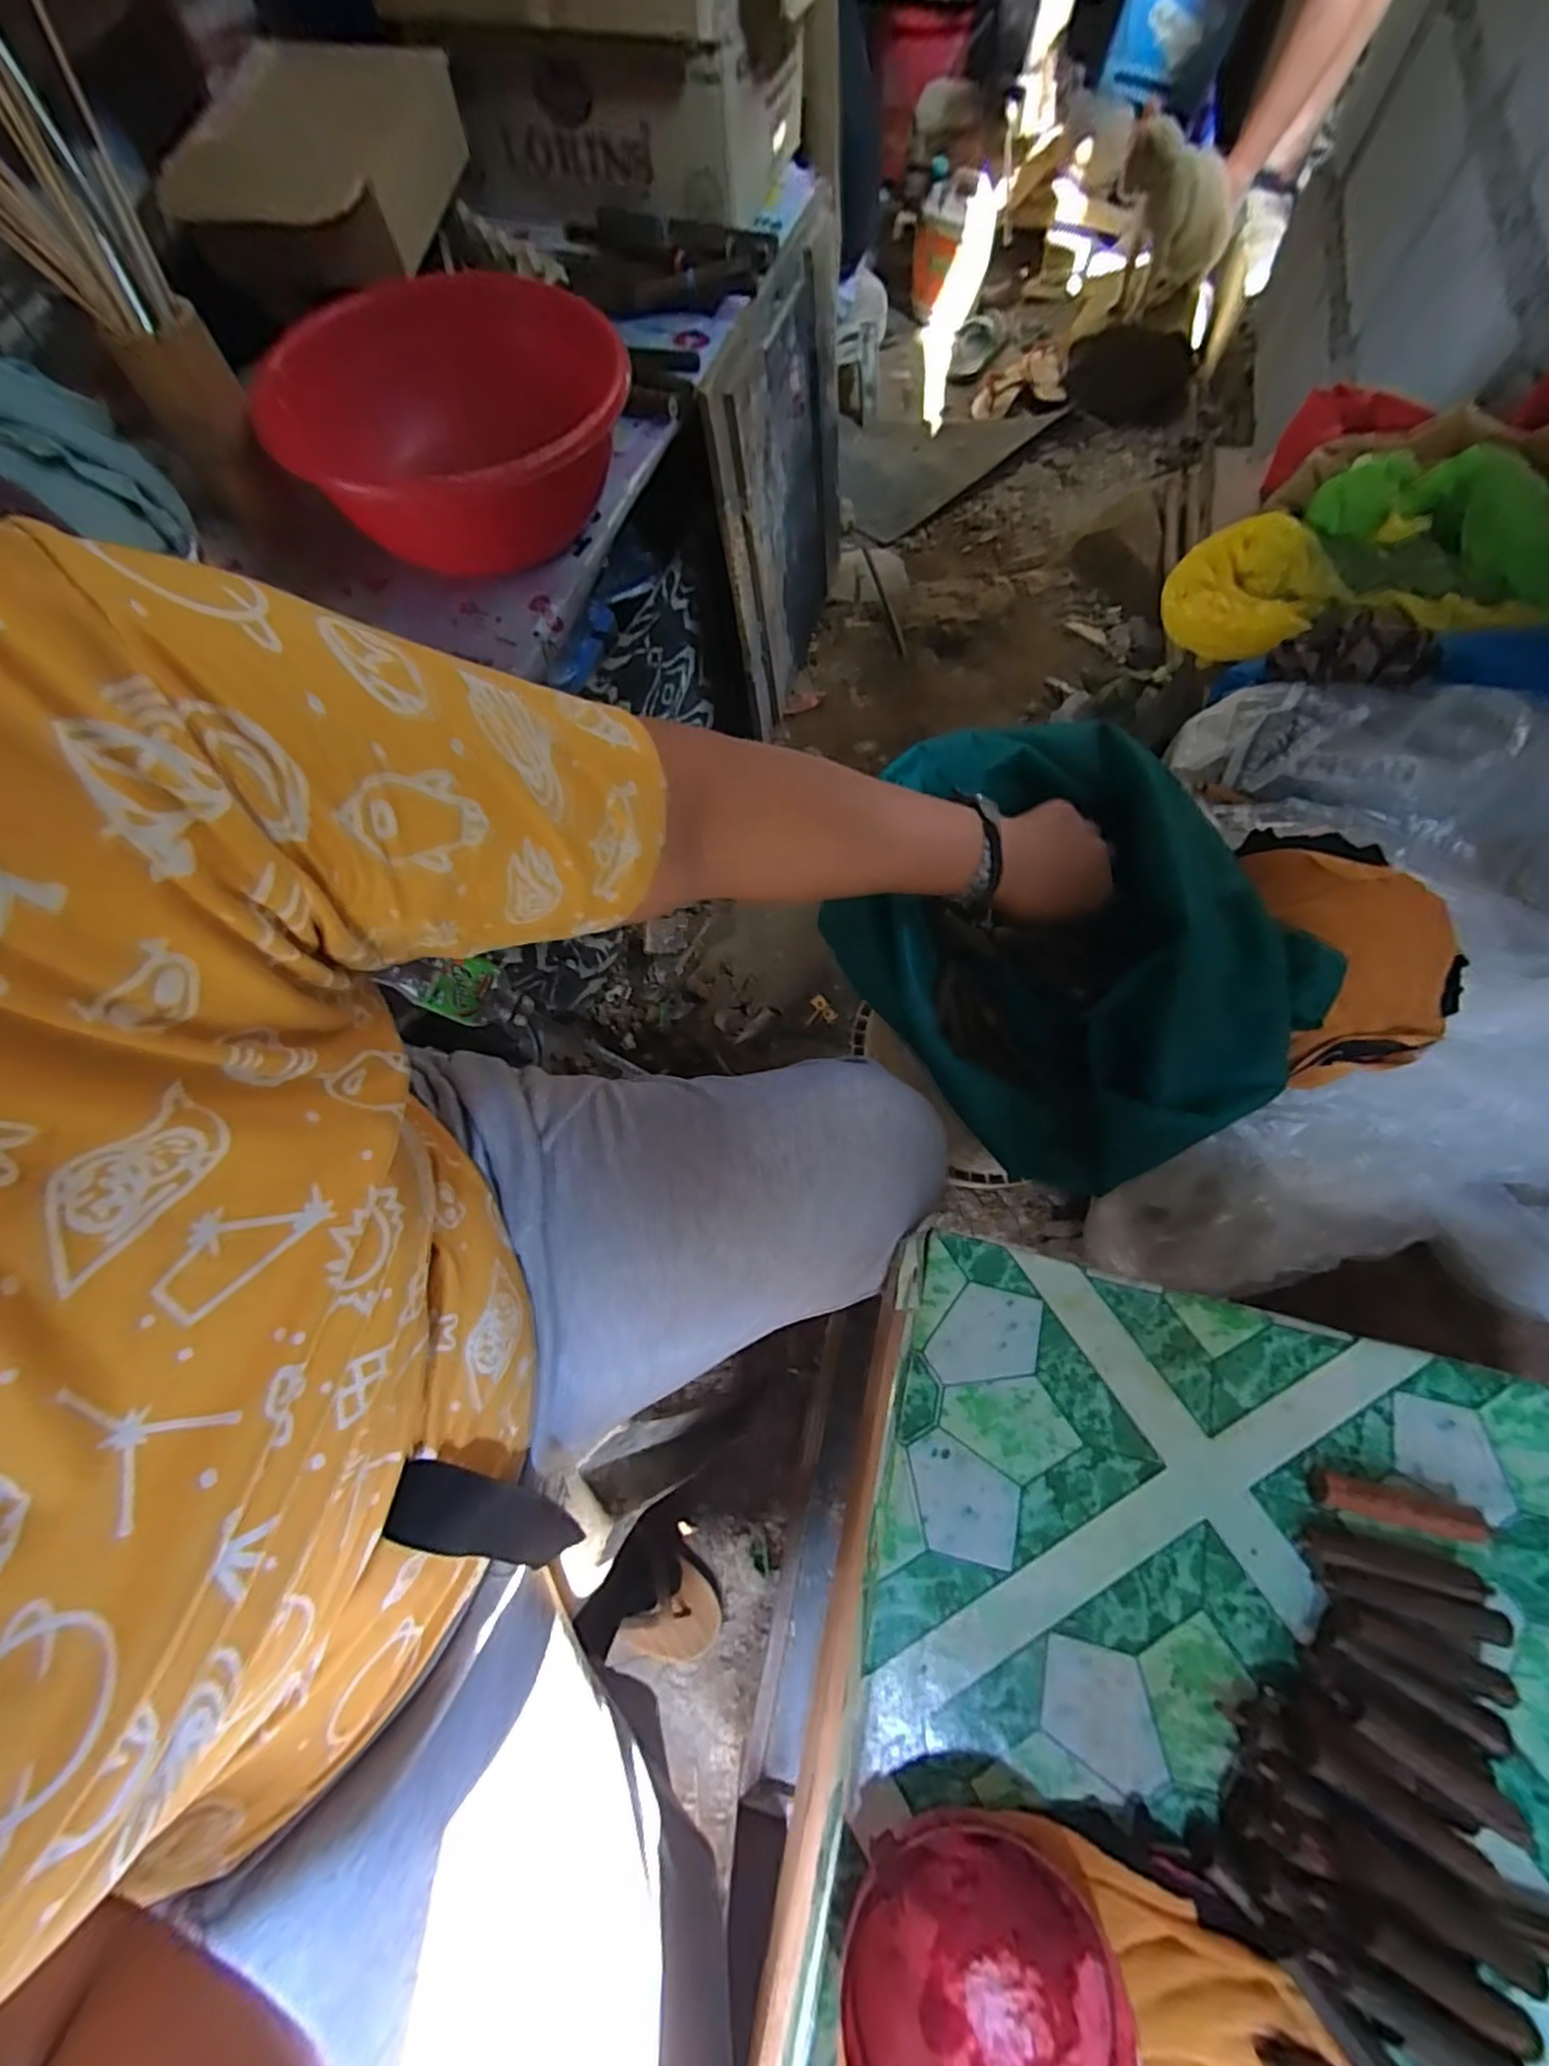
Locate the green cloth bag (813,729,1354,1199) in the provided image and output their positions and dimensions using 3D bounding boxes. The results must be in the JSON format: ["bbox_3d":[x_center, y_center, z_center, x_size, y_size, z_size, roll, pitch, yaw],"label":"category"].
[{"bbox_3d":[0.202,-0.077,0.484,0.258,0.122,0.323,-37,75,-12],"label":"green cloth bag"}]

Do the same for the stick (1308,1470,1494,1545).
[{"bbox_3d":[0.260,0.197,0.278,0.067,0.013,0.015,12,71,4],"label":"stick"}]

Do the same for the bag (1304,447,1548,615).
[{"bbox_3d":[0.559,-0.410,0.556,0.213,0.062,0.101,21,73,8],"label":"bag"}]

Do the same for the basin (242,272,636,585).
[{"bbox_3d":[-0.276,-0.538,0.613,0.283,0.107,0.281,0,72,1],"label":"basin"}]

